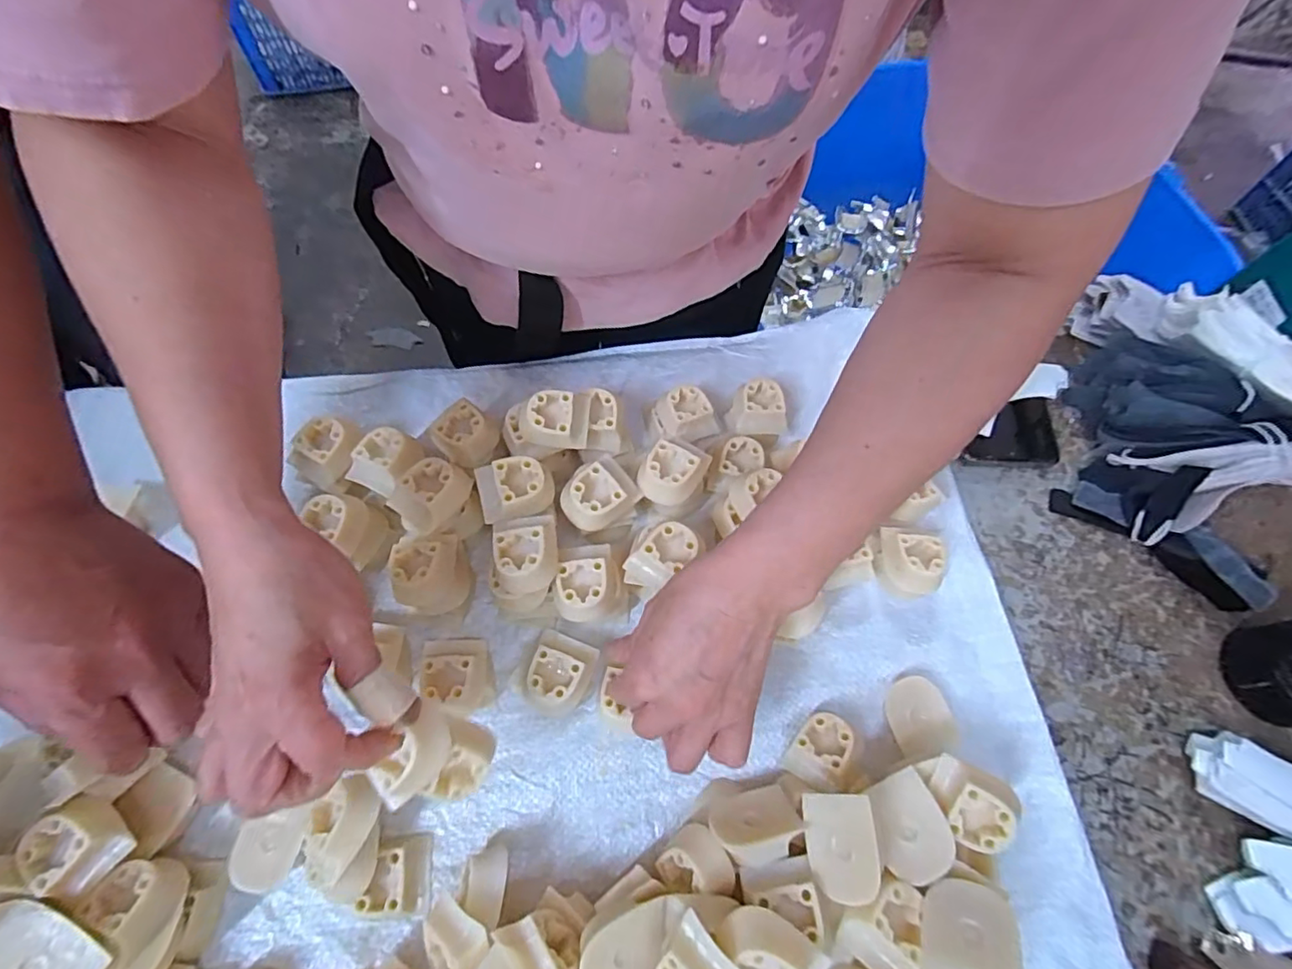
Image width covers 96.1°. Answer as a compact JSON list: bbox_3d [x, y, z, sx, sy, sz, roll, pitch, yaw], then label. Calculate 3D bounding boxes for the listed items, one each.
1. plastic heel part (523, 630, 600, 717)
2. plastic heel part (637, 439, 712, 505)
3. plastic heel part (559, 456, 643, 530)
[{"bbox_3d":[-0.054,0.118,0.359,0.037,0.031,0.046,18,65,6],"label":"plastic heel part"},{"bbox_3d":[0.018,-0.004,0.386,0.042,0.037,0.044,21,66,7],"label":"plastic heel part"},{"bbox_3d":[-0.031,0.006,0.371,0.047,0.022,0.034,-38,72,-18],"label":"plastic heel part"}]

